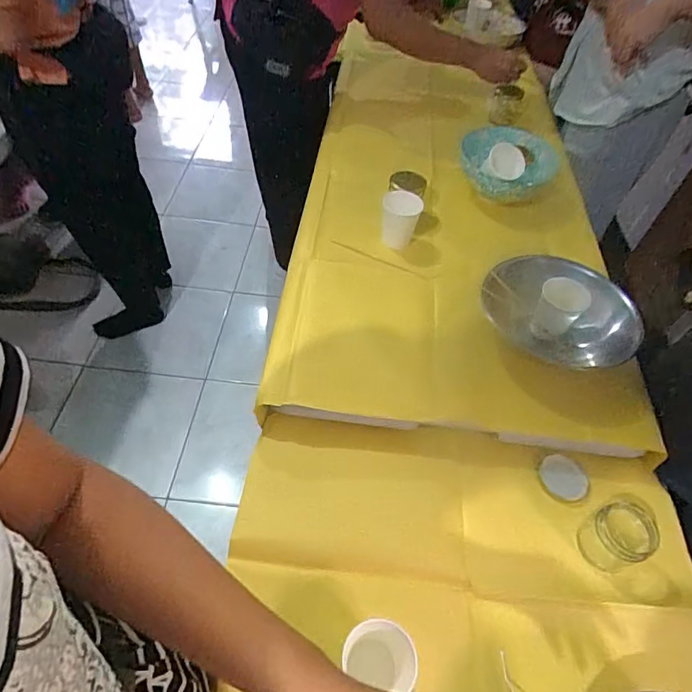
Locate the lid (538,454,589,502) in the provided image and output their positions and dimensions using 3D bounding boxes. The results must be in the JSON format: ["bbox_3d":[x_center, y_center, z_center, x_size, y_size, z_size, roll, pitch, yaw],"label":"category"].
[{"bbox_3d":[0.318,0.193,0.698,0.069,0.009,0.061,31,56,18],"label":"lid"}]

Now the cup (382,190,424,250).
[{"bbox_3d":[0.104,-0.239,0.905,0.075,0.090,0.091,8,52,2],"label":"cup"}]

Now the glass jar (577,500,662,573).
[{"bbox_3d":[0.349,0.247,0.615,0.067,0.070,0.067,2,52,-3],"label":"glass jar"}]

